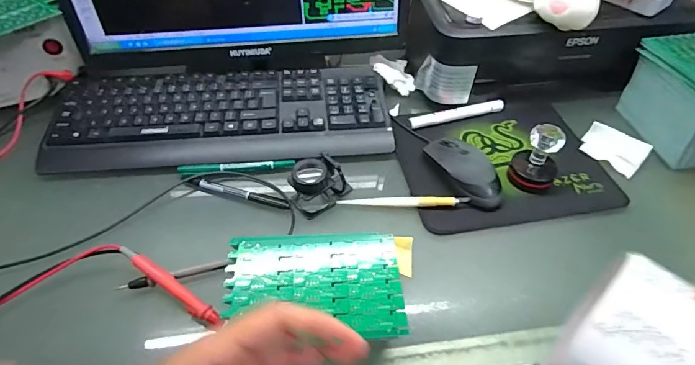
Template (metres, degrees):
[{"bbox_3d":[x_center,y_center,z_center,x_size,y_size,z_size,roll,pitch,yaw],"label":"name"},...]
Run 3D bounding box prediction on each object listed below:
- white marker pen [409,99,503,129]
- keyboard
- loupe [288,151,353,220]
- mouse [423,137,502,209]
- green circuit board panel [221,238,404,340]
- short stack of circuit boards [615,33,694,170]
[{"bbox_3d":[0.155,-0.098,0.584,0.145,0.012,0.017,-13,49,-13],"label":"white marker pen"},{"bbox_3d":[-0.165,-0.093,0.554,0.432,0.031,0.164,-3,47,-4],"label":"keyboard"},{"bbox_3d":[-0.030,0.001,0.467,0.068,0.057,0.039,-27,53,-23],"label":"loupe"},{"bbox_3d":[0.140,-0.019,0.493,0.054,0.033,0.113,-23,52,-21],"label":"mouse"},{"bbox_3d":[-0.028,0.081,0.332,0.141,0.006,0.087,-1,47,-2],"label":"green circuit board panel"},{"bbox_3d":[0.441,-0.106,0.530,0.093,0.109,0.146,-7,48,-7],"label":"short stack of circuit boards"}]

